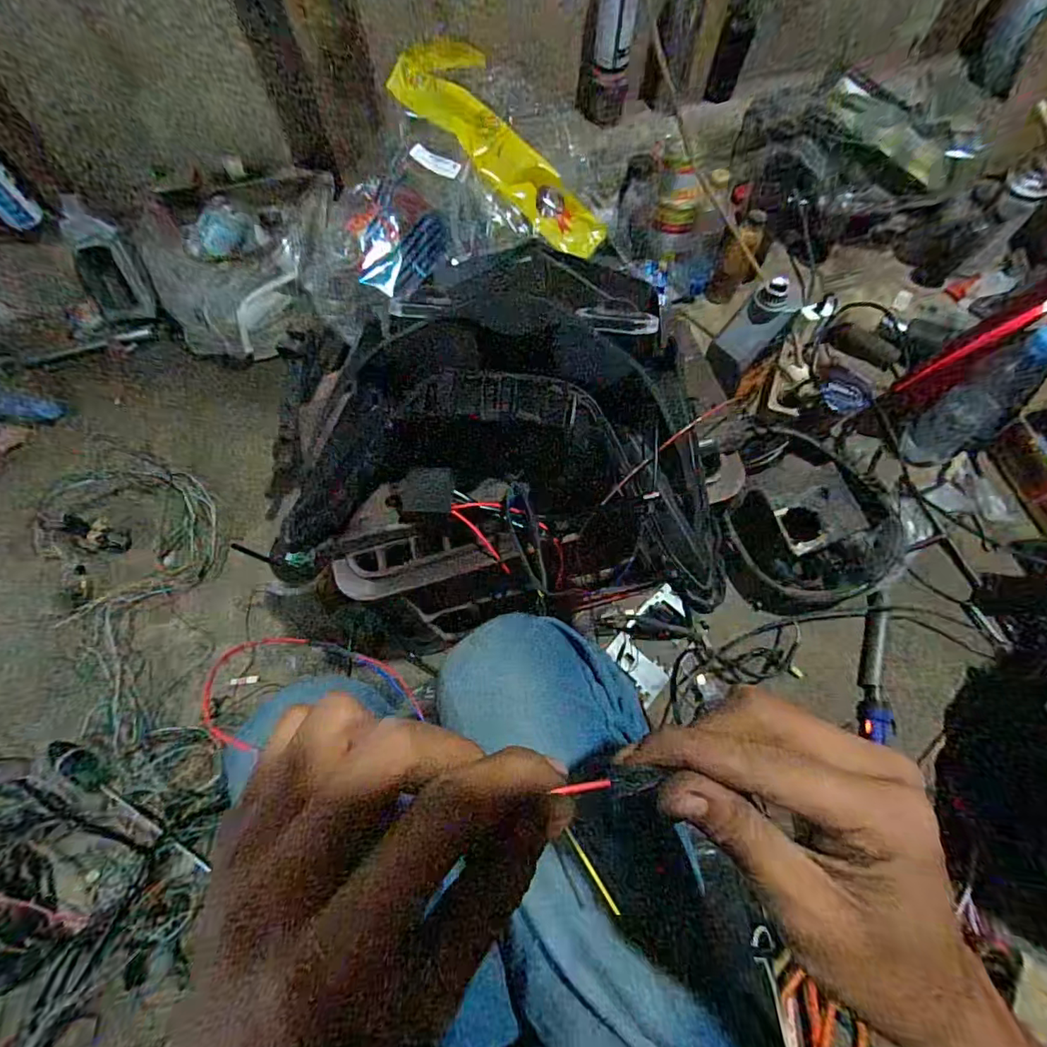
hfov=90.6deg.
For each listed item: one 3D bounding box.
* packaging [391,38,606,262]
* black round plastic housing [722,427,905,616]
[{"bbox_3d":[-0.022,-0.607,0.830,0.416,0.058,0.151,45,73,-5],"label":"packaging"},{"bbox_3d":[0.375,-0.004,0.693,0.204,0.125,0.218,-1,65,2],"label":"black round plastic housing"}]

